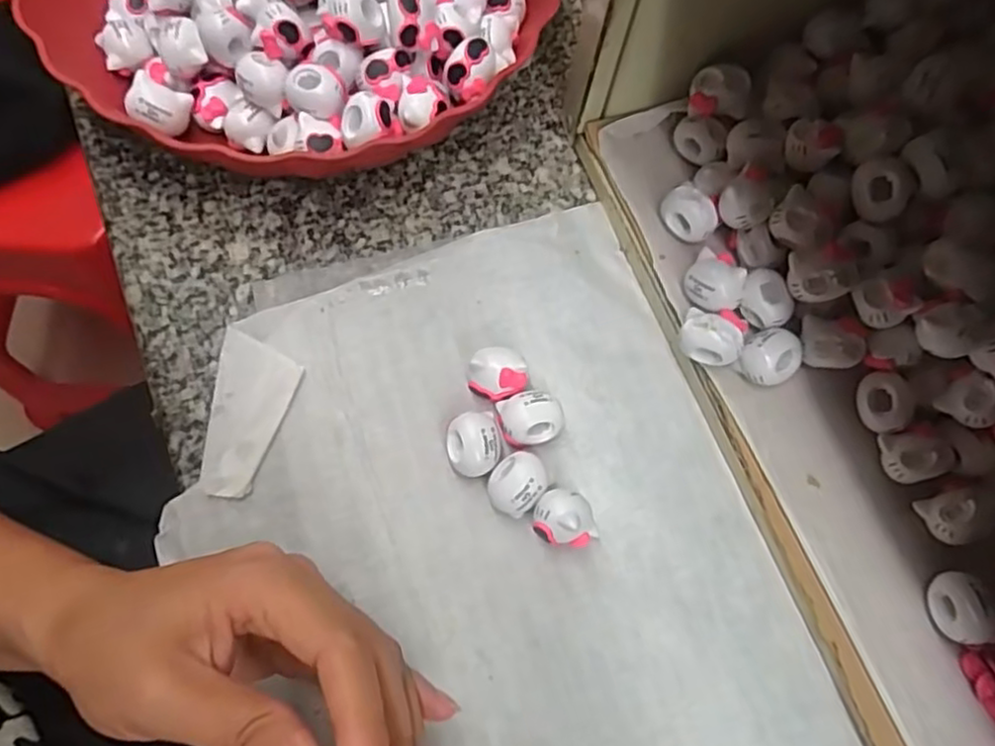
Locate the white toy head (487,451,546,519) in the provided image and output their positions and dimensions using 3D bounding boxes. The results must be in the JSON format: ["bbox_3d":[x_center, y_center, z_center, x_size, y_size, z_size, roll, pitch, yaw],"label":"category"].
[{"bbox_3d":[0.008,0.045,0.271,0.022,0.018,0.025,26,73,5],"label":"white toy head"}]

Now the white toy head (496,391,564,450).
[{"bbox_3d":[0.014,0.020,0.281,0.026,0.020,0.020,-10,73,-6],"label":"white toy head"}]

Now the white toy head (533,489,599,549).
[{"bbox_3d":[0.027,0.057,0.266,0.024,0.026,0.020,6,72,-1],"label":"white toy head"}]

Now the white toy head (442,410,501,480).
[{"bbox_3d":[-0.010,0.029,0.276,0.022,0.017,0.024,1,72,-3],"label":"white toy head"}]

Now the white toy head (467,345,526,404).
[{"bbox_3d":[0.001,0.001,0.285,0.023,0.019,0.020,30,73,6],"label":"white toy head"}]

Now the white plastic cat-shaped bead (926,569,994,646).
[{"bbox_3d":[0.173,0.088,0.251,0.020,0.017,0.026,-26,76,-11],"label":"white plastic cat-shaped bead"}]

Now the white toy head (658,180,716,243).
[{"bbox_3d":[0.084,-0.069,0.296,0.024,0.020,0.018,35,74,8],"label":"white toy head"}]

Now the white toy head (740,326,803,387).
[{"bbox_3d":[0.111,-0.006,0.277,0.024,0.017,0.021,-26,76,-11],"label":"white toy head"}]

